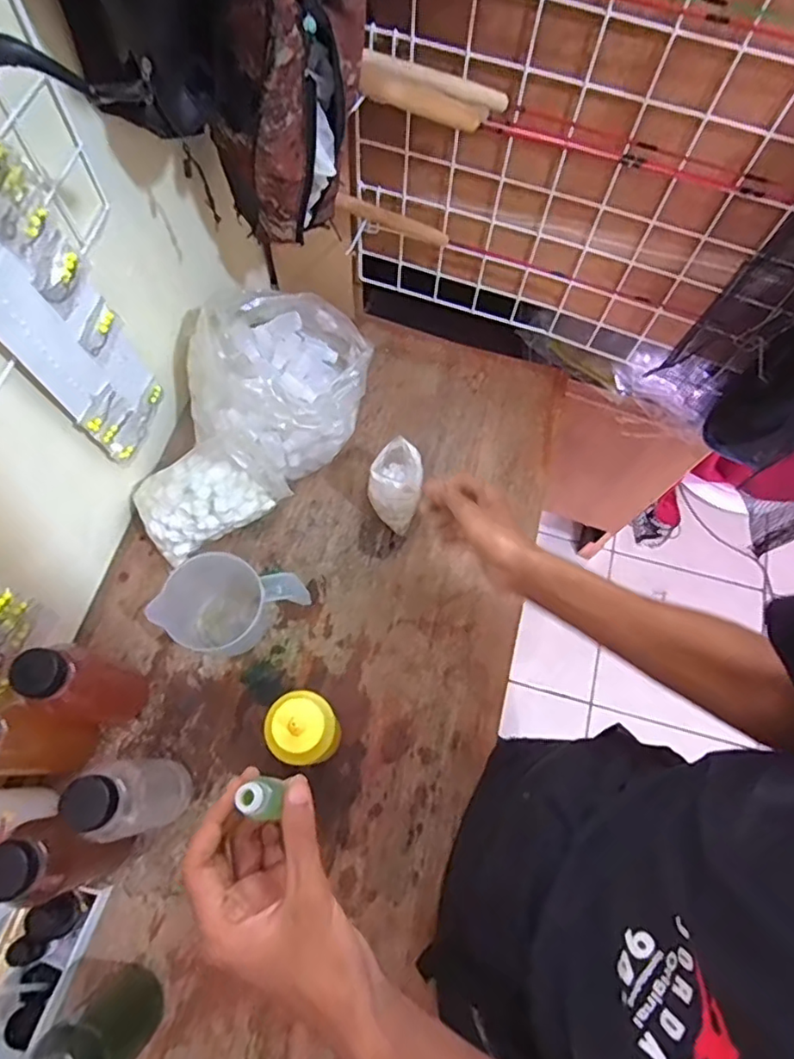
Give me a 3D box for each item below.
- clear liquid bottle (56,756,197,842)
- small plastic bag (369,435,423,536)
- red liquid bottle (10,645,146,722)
[{"bbox_3d":[-0.243,0.244,0.543,0.053,0.191,0.064,-3,69,-4],"label":"clear liquid bottle"},{"bbox_3d":[-0.002,-0.052,0.711,0.056,0.113,0.079,10,69,1],"label":"small plastic bag"},{"bbox_3d":[-0.295,0.152,0.575,0.050,0.194,0.055,1,69,-3],"label":"red liquid bottle"}]

